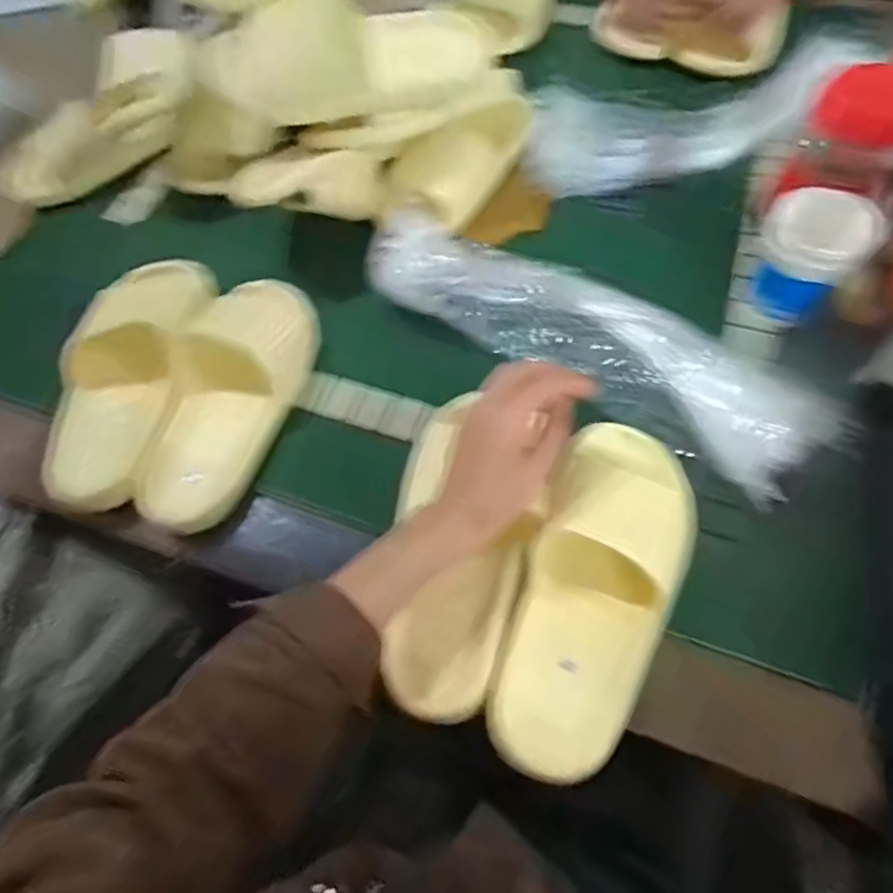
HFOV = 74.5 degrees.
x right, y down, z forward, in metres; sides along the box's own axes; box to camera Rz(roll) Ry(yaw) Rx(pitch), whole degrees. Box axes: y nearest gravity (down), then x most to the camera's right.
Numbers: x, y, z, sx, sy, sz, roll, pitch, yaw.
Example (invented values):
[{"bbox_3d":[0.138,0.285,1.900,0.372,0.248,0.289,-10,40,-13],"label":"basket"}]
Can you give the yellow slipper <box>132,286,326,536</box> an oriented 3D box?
[{"bbox_3d":[-0.178,-0.053,0.493,0.109,0.081,0.251,8,63,9],"label":"yellow slipper"}]

